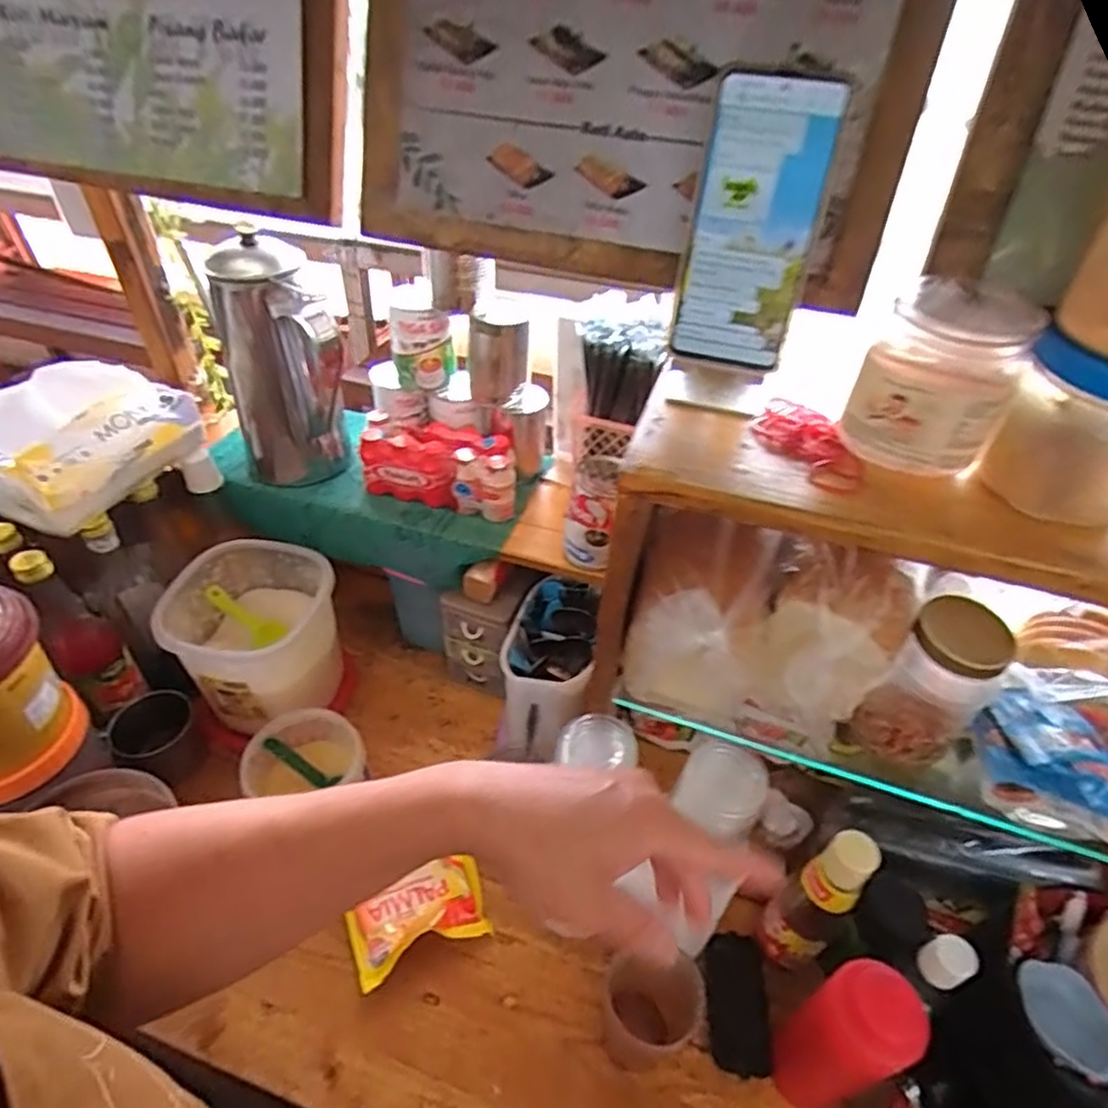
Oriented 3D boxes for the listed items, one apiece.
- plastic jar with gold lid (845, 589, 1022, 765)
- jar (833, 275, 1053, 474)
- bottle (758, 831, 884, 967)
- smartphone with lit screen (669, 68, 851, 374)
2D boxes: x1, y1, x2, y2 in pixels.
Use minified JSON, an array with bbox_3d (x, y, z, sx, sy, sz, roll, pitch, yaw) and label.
[{"bbox_3d":[0.281,0.098,0.495,0.068,0.129,0.064,1,45,-1],"label":"plastic jar with gold lid"},{"bbox_3d":[0.227,-0.107,0.398,0.075,0.083,0.086,25,49,22],"label":"jar"},{"bbox_3d":[0.225,0.300,0.575,0.055,0.176,0.049,-21,49,-21],"label":"bottle"},{"bbox_3d":[0.118,-0.191,0.397,0.071,0.154,0.011,14,28,12],"label":"smartphone with lit screen"}]

